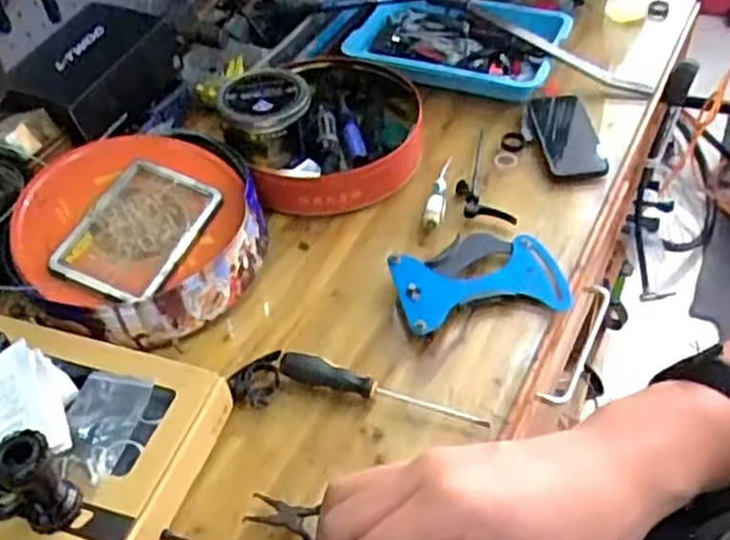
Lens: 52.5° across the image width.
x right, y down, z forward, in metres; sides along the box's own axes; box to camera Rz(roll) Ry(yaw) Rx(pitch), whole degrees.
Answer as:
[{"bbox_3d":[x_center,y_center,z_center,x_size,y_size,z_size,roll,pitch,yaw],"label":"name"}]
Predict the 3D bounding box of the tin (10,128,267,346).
[{"bbox_3d":[-0.254,-0.049,0.864,0.278,0.108,0.248,-25,49,-17],"label":"tin"}]

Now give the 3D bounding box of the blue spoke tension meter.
[{"bbox_3d":[0.134,0.001,0.859,0.204,0.034,0.137,-12,47,-6],"label":"blue spoke tension meter"}]

